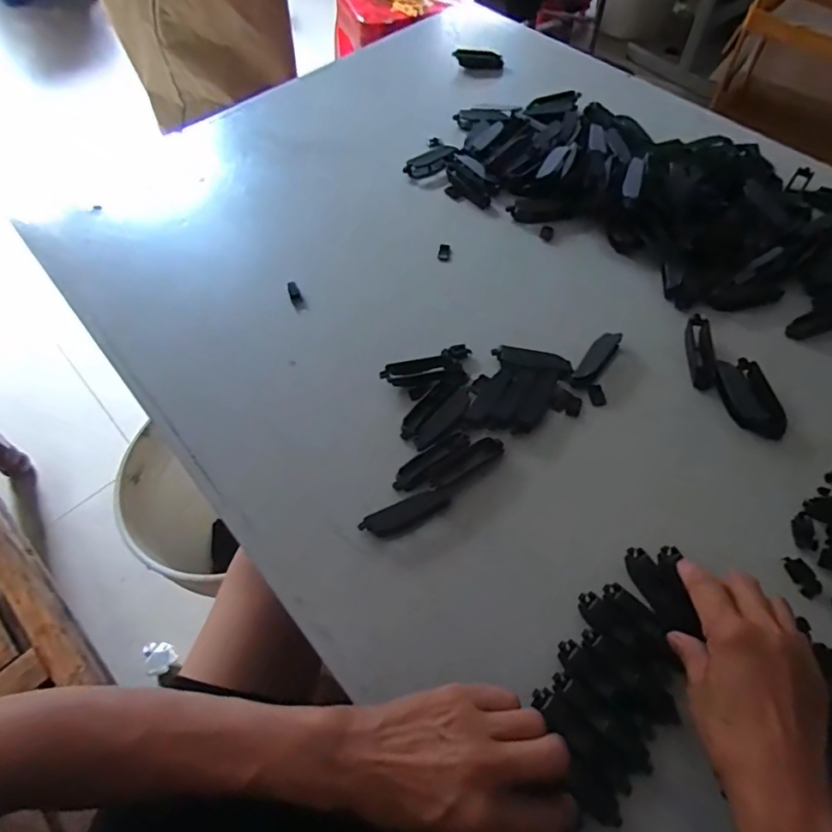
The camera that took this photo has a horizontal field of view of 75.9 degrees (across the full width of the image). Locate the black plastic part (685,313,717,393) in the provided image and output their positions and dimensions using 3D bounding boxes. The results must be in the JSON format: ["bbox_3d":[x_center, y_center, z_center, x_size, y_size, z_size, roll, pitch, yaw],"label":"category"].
[{"bbox_3d":[0.269,-0.062,0.504,0.017,0.017,0.073,1,71,2],"label":"black plastic part"}]

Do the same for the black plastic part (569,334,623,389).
[{"bbox_3d":[0.169,-0.053,0.500,0.020,0.009,0.074,31,65,19],"label":"black plastic part"}]

